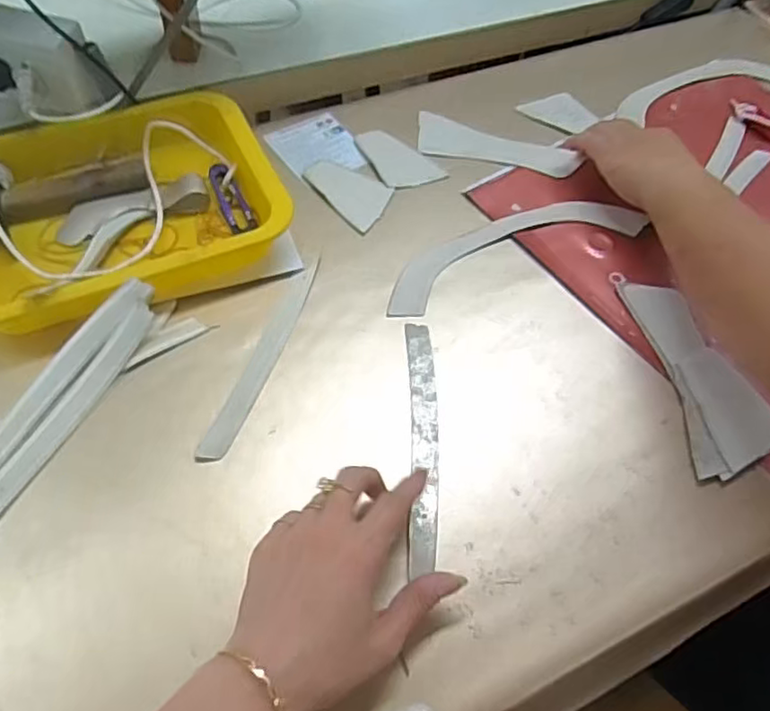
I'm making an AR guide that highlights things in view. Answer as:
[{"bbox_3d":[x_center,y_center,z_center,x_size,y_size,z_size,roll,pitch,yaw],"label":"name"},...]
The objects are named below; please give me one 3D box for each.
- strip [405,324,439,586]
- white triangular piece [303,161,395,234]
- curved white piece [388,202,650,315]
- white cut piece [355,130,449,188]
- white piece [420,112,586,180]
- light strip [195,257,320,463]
[{"bbox_3d":[0.026,0.055,0.425,0.021,0.004,0.183,3,57,-3],"label":"strip"},{"bbox_3d":[-0.037,-0.146,0.557,0.087,0.004,0.059,31,61,14],"label":"white triangular piece"},{"bbox_3d":[0.107,-0.093,0.527,0.239,0.009,0.060,-21,62,-16],"label":"curved white piece"},{"bbox_3d":[0.007,-0.182,0.581,0.048,0.004,0.092,-39,68,-24],"label":"white cut piece"},{"bbox_3d":[0.104,-0.198,0.598,0.157,0.007,0.054,19,59,7],"label":"white piece"},{"bbox_3d":[-0.088,-0.001,0.459,0.019,0.004,0.178,18,59,7],"label":"light strip"}]

